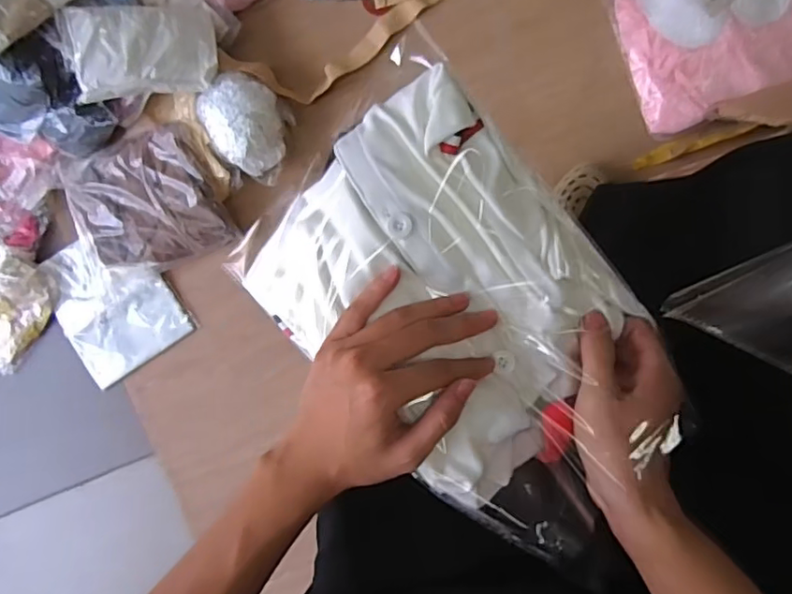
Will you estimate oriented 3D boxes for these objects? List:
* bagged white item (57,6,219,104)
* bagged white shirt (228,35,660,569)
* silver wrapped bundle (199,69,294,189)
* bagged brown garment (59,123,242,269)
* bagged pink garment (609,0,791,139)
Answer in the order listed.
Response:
[{"bbox_3d":[-0.404,-0.396,0.943,0.221,0.029,0.136,-12,97,-15],"label":"bagged white item"},{"bbox_3d":[0.054,0.014,0.401,0.312,0.052,0.205,43,98,4],"label":"bagged white shirt"},{"bbox_3d":[-0.253,-0.292,0.990,0.168,0.071,0.141,32,97,5],"label":"silver wrapped bundle"},{"bbox_3d":[-0.444,-0.169,1.015,0.282,0.054,0.236,-19,90,8],"label":"bagged brown garment"},{"bbox_3d":[0.524,-0.420,0.904,0.322,0.064,0.235,-21,90,8],"label":"bagged pink garment"}]

